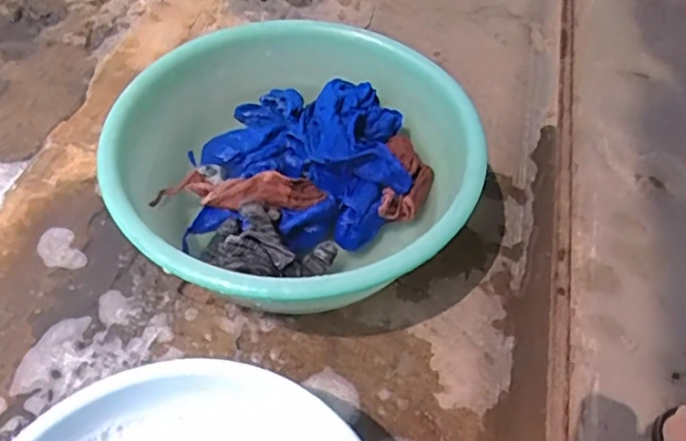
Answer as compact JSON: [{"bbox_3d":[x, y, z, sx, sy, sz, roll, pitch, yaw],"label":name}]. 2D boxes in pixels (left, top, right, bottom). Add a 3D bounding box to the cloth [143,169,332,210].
[{"bbox_3d":[-0.105,-0.034,0.601,0.164,0.030,0.048,9,52,8],"label":"cloth"}]

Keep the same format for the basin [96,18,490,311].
[{"bbox_3d":[-0.041,-0.046,0.620,0.334,0.142,0.343,0,52,0],"label":"basin"}]

